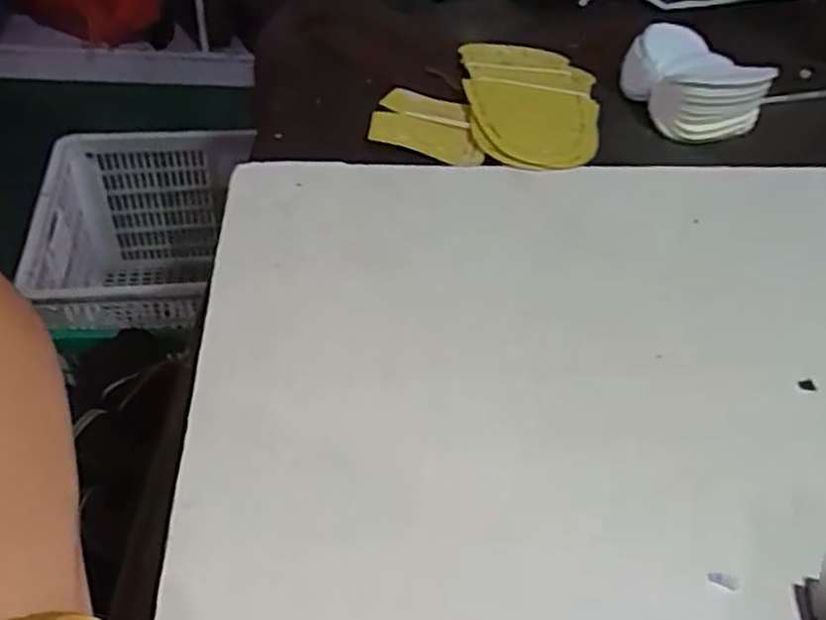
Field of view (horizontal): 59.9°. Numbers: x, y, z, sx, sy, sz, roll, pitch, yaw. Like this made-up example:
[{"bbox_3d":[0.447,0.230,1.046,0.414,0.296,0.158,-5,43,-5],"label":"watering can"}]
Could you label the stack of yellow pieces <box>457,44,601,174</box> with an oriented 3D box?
[{"bbox_3d":[0.094,-0.158,0.548,0.103,0.019,0.157,2,44,-5],"label":"stack of yellow pieces"}]

